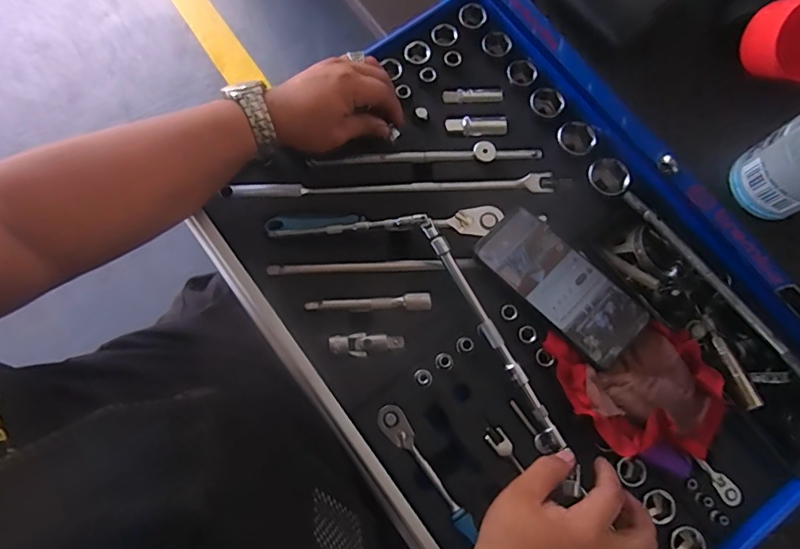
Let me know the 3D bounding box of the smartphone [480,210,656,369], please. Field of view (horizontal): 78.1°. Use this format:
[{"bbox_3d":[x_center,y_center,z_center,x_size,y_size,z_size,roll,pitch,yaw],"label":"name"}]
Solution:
[{"bbox_3d":[0.155,0.008,0.473,0.071,0.015,0.162,-44,81,-10],"label":"smartphone"}]

